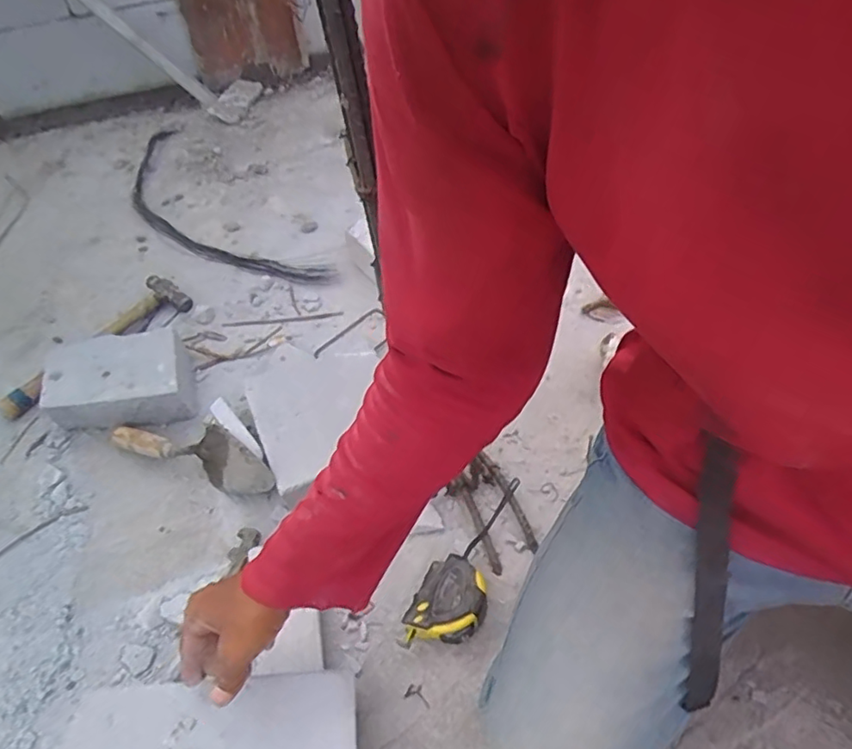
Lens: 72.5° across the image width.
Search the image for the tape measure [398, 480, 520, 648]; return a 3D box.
[{"bbox_3d":[0.050,0.223,0.706,0.080,0.045,0.228,16,54,17],"label":"tape measure"}]

